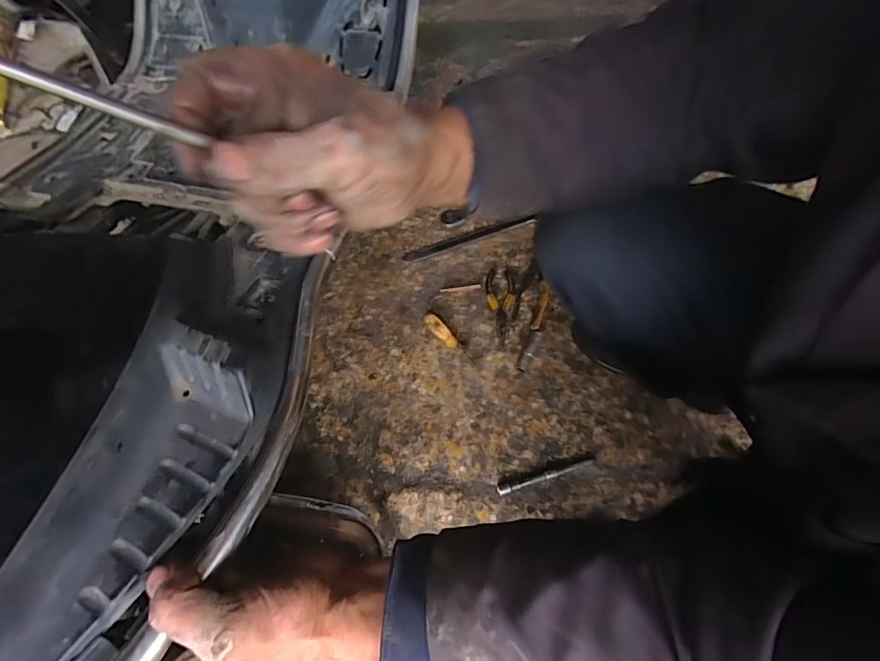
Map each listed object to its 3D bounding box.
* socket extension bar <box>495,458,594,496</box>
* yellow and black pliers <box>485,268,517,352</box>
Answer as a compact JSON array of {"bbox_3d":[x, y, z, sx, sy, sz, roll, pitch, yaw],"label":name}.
[{"bbox_3d":[0.159,0.216,0.655,0.153,0.009,0.014,-14,60,-6],"label":"socket extension bar"},{"bbox_3d":[0.111,-0.043,0.795,0.052,0.018,0.156,-1,60,1],"label":"yellow and black pliers"}]

